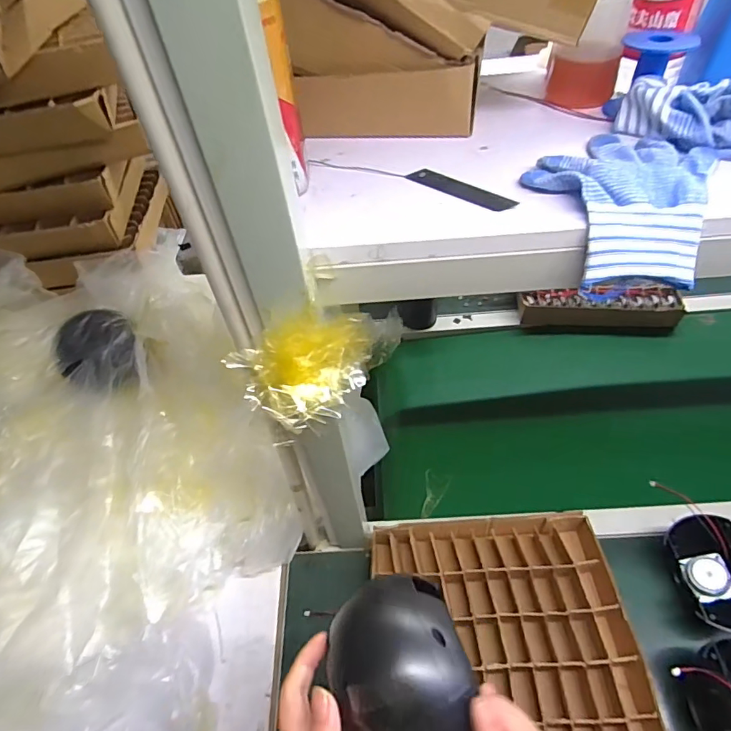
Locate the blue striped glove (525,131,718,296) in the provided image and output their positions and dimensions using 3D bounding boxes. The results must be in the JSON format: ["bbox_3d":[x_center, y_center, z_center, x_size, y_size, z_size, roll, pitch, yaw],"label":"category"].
[{"bbox_3d":[0.197,-0.132,0.381,0.134,0.051,0.165,16,53,18],"label":"blue striped glove"}]

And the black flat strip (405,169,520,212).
[{"bbox_3d":[0.079,-0.147,0.392,0.100,0.004,0.021,35,61,30],"label":"black flat strip"}]

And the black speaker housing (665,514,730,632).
[{"bbox_3d":[0.450,0.265,0.602,0.085,0.054,0.135,-6,49,1],"label":"black speaker housing"}]

